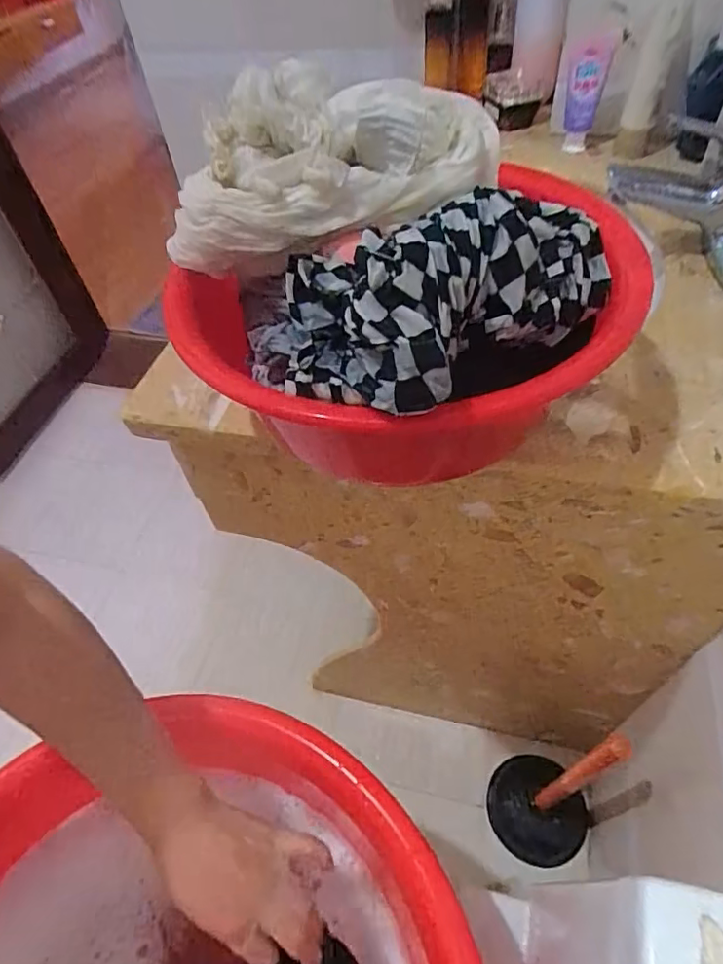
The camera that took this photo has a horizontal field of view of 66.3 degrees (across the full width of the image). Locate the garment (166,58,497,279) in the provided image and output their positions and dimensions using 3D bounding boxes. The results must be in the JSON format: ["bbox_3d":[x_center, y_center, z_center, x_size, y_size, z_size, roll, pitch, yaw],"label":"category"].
[{"bbox_3d":[-0.017,-0.209,0.356,0.225,0.080,0.097,-16,53,-7],"label":"garment"}]

